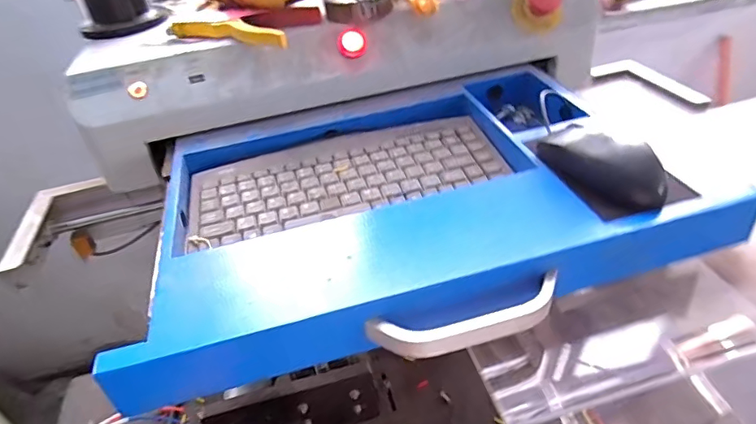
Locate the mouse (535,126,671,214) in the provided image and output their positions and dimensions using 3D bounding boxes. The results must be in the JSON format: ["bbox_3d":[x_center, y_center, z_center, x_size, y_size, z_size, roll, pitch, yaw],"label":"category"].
[{"bbox_3d":[0.181,-0.038,0.409,0.062,0.045,0.106,-17,37,-16],"label":"mouse"}]

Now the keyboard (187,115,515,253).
[{"bbox_3d":[-0.032,-0.040,0.495,0.294,0.018,0.126,-11,36,-8],"label":"keyboard"}]

